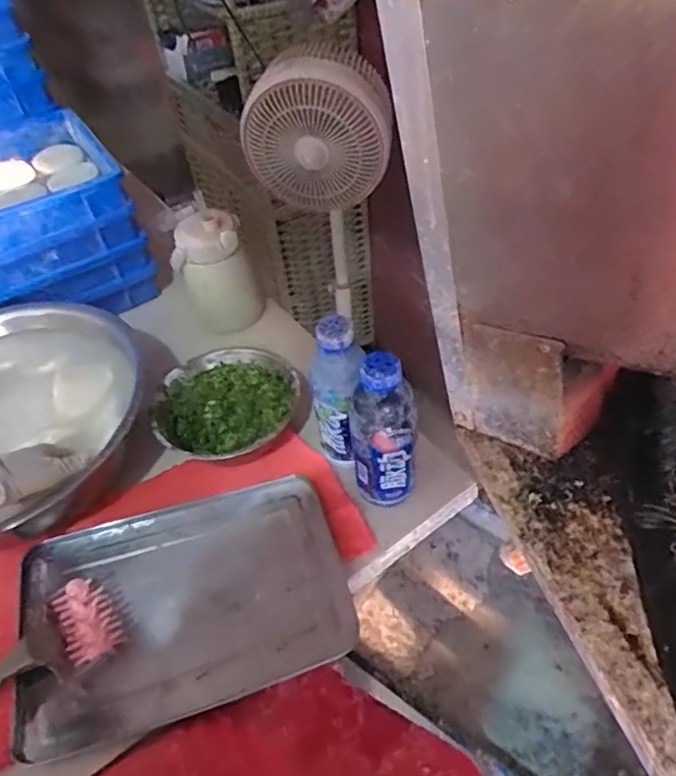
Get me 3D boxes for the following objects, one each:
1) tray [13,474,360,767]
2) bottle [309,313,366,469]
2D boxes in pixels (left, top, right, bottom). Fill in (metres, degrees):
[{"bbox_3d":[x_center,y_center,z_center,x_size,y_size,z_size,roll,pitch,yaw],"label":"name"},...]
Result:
[{"bbox_3d":[-0.168,0.230,0.637,0.342,0.020,0.233,-15,46,-7],"label":"tray"},{"bbox_3d":[0.001,0.012,0.671,0.067,0.198,0.051,31,57,31],"label":"bottle"}]

